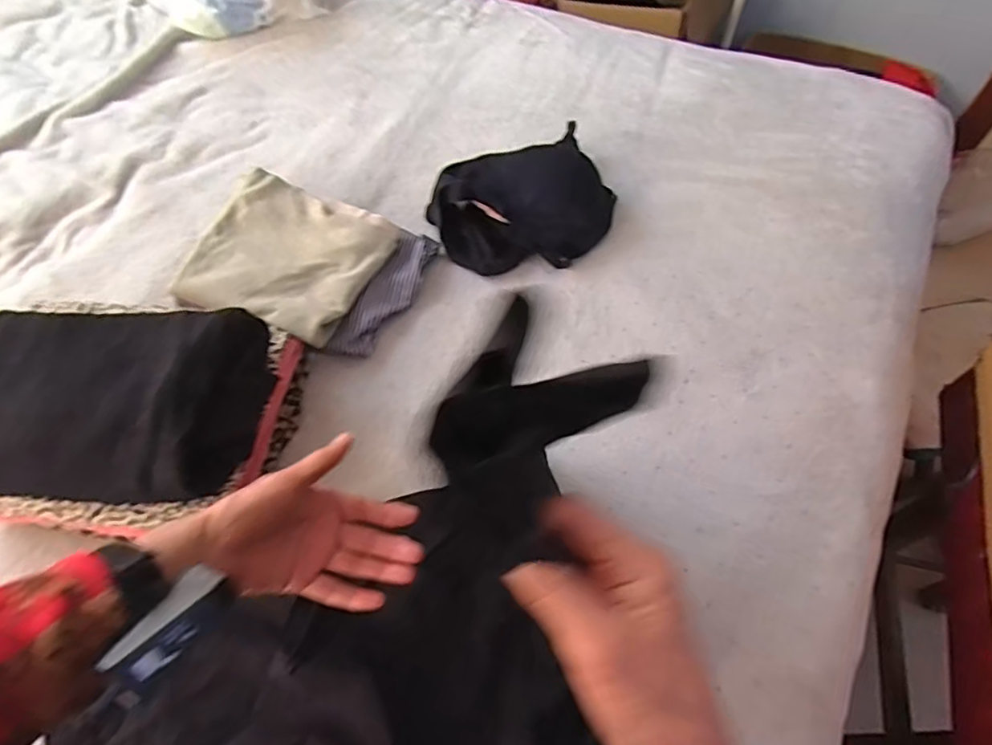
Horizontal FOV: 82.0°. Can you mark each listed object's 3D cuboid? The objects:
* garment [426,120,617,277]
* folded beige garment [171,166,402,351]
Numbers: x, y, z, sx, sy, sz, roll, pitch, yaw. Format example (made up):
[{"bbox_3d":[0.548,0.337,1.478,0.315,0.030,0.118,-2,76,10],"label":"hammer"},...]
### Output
[{"bbox_3d":[0.031,-0.210,0.675,0.220,0.061,0.182,-12,62,-8],"label":"garment"},{"bbox_3d":[-0.222,-0.124,0.609,0.180,0.031,0.166,20,63,9],"label":"folded beige garment"}]

